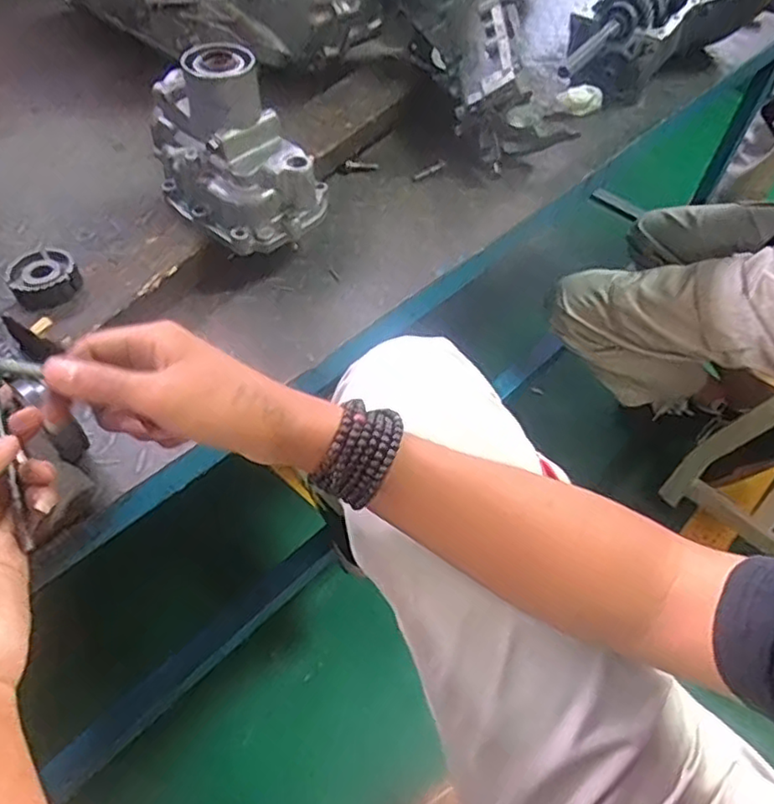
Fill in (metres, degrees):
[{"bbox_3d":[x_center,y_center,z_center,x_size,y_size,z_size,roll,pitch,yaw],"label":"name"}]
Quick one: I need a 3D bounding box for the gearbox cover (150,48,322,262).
[{"bbox_3d":[-0.144,-0.251,0.619,0.124,0.137,0.163,-35,61,-28],"label":"gearbox cover"}]

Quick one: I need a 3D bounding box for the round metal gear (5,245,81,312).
[{"bbox_3d":[-0.308,-0.112,0.579,0.057,0.024,0.058,2,51,-3],"label":"round metal gear"}]

